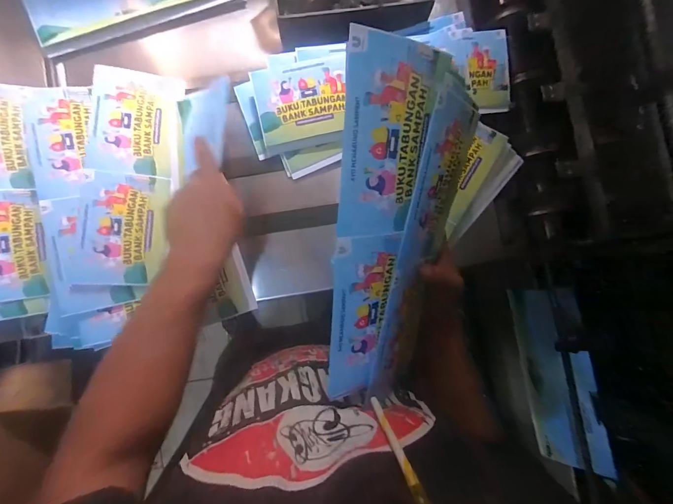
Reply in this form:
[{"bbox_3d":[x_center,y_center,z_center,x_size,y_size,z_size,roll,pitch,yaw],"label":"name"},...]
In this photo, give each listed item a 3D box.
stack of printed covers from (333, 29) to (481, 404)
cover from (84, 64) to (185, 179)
[{"bbox_3d":[0.063,-0.007,0.329,0.159,0.050,0.334,-4,108,-30],"label":"stack of printed covers"},{"bbox_3d":[-0.286,-0.186,0.487,0.111,0.007,0.155,3,83,-20],"label":"cover"}]

